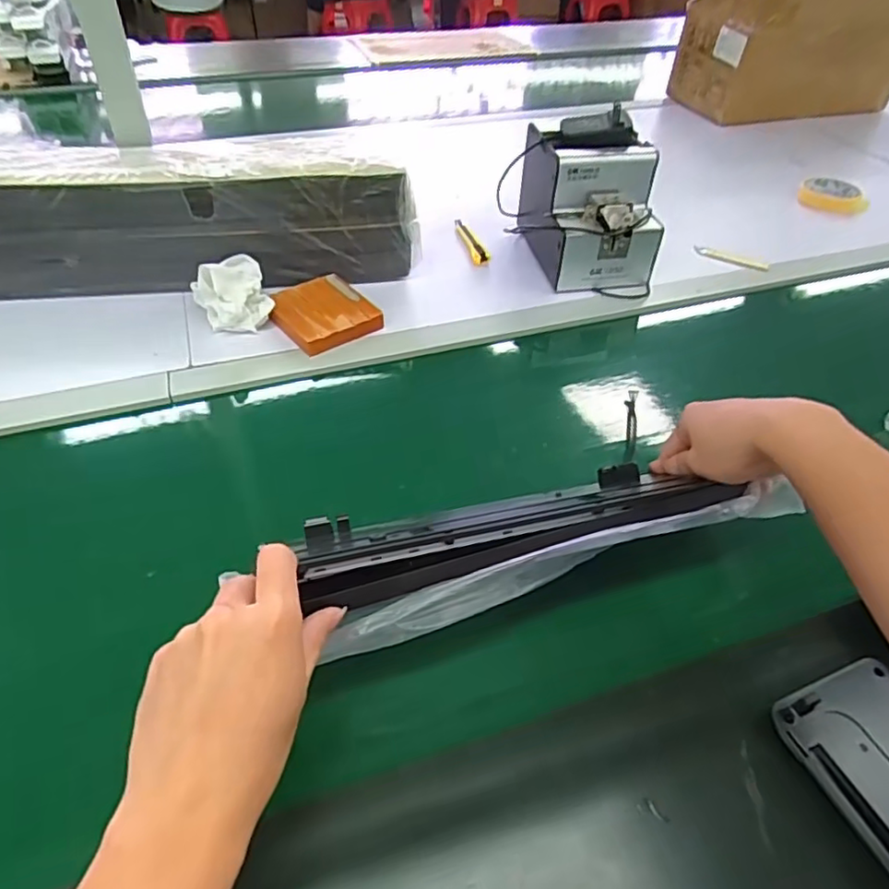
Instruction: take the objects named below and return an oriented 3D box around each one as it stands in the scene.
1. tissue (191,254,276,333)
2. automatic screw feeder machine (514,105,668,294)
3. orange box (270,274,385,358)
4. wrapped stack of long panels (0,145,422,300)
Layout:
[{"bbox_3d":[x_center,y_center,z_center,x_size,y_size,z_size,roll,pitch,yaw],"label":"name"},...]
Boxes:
[{"bbox_3d":[-0.237,-0.170,0.691,0.077,0.078,0.089,-17,47,-19],"label":"tissue"},{"bbox_3d":[0.182,-0.309,0.778,0.137,0.161,0.189,-5,45,-8],"label":"automatic screw feeder machine"},{"bbox_3d":[-0.139,-0.152,0.711,0.102,0.023,0.107,-29,52,-28],"label":"orange box"},{"bbox_3d":[-0.350,-0.260,0.730,0.621,0.150,0.111,-2,44,-5],"label":"wrapped stack of long panels"}]

